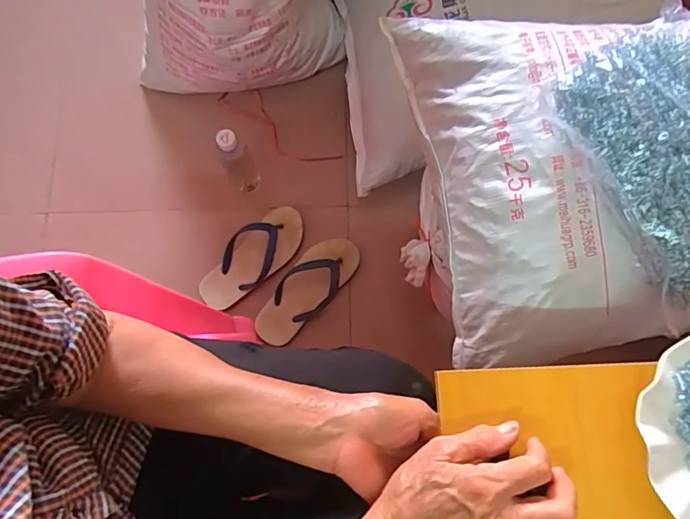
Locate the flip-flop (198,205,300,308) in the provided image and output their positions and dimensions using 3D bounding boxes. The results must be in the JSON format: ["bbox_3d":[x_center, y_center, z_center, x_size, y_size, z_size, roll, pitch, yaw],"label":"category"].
[{"bbox_3d":[-0.175,-0.006,0.916,0.238,0.059,0.101,-43,79,-8],"label":"flip-flop"}]

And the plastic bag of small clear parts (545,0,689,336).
[{"bbox_3d":[0.341,-0.109,0.484,0.190,0.058,0.264,-31,78,-6],"label":"plastic bag of small clear parts"}]

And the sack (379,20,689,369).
[{"bbox_3d":[0.359,-0.136,0.551,0.546,0.141,0.398,-8,77,0],"label":"sack"}]

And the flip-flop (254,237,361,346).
[{"bbox_3d":[-0.072,0.053,0.899,0.093,0.036,0.237,44,81,11],"label":"flip-flop"}]

